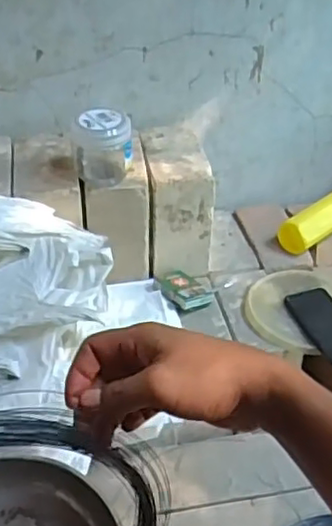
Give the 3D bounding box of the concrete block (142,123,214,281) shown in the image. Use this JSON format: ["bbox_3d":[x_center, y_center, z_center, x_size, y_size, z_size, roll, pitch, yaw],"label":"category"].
[{"bbox_3d":[0.015,-0.115,1.151,0.100,0.176,0.205,-5,37,-6],"label":"concrete block"}]

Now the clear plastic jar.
[{"bbox_3d":[-0.097,-0.183,1.009,0.092,0.100,0.077,-3,37,-3],"label":"clear plastic jar"}]

